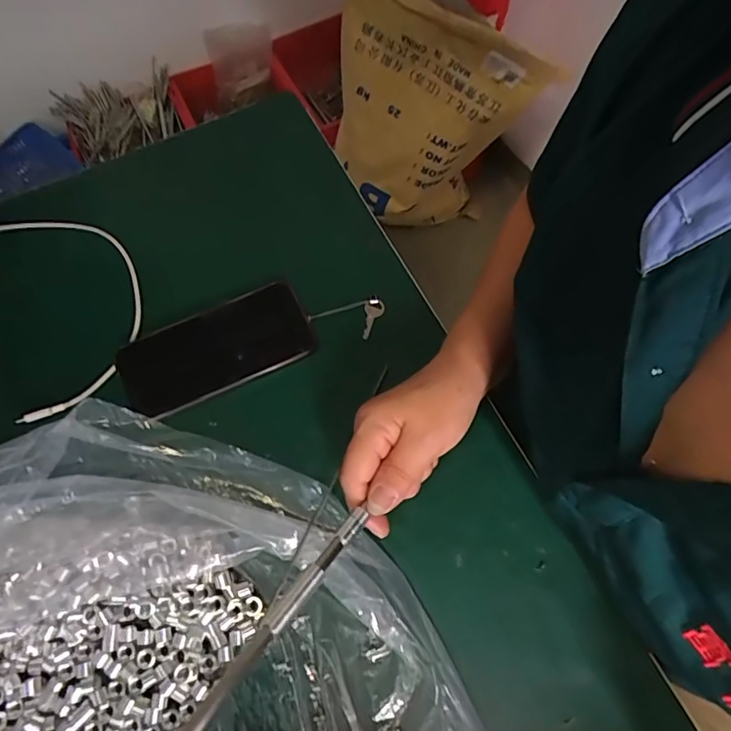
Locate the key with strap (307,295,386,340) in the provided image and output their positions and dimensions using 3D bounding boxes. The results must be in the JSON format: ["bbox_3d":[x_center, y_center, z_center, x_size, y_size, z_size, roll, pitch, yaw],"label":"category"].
[{"bbox_3d":[-0.015,-0.049,0.434,0.058,0.005,0.040,18,68,10],"label":"key with strap"}]

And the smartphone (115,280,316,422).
[{"bbox_3d":[-0.127,-0.014,0.426,0.157,0.012,0.076,-25,67,-8],"label":"smartphone"}]

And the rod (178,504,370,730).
[{"bbox_3d":[-0.056,0.140,0.241,0.009,0.007,0.202,33,43,16],"label":"rod"}]

